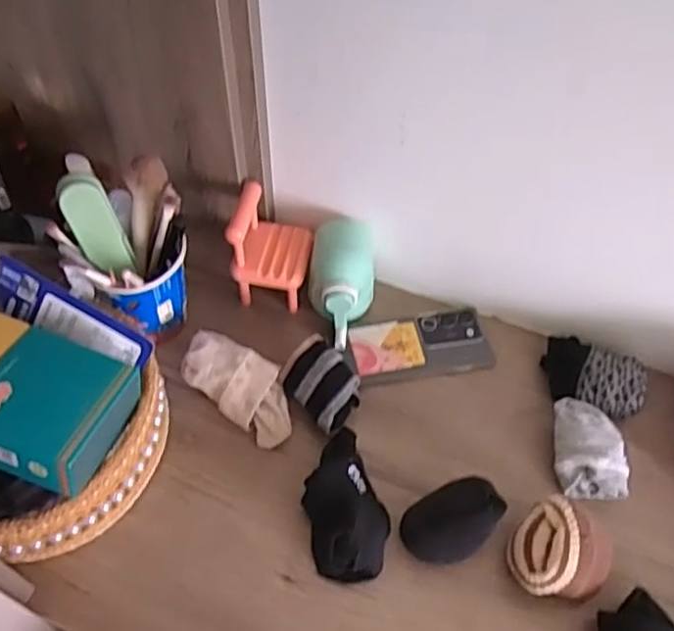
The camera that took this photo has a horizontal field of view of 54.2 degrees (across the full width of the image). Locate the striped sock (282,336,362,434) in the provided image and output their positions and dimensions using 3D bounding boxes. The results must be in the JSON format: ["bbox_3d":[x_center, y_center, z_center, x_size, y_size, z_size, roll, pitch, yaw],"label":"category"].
[{"bbox_3d":[-0.013,0.064,0.619,0.053,0.038,0.080,-26,59,-20],"label":"striped sock"}]

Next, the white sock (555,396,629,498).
[{"bbox_3d":[0.227,0.118,0.592,0.058,0.050,0.082,4,54,1],"label":"white sock"}]

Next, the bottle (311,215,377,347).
[{"bbox_3d":[0.004,-0.033,0.665,0.067,0.068,0.108,5,54,2],"label":"bottle"}]

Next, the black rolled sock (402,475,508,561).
[{"bbox_3d":[0.096,0.175,0.551,0.078,0.056,0.054,-26,58,-19],"label":"black rolled sock"}]

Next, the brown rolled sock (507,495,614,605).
[{"bbox_3d":[0.178,0.197,0.532,0.073,0.060,0.067,1,54,-1],"label":"brown rolled sock"}]

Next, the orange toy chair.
[{"bbox_3d":[-0.065,-0.068,0.675,0.070,0.112,0.075,11,54,6],"label":"orange toy chair"}]

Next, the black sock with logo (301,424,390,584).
[{"bbox_3d":[0.005,0.159,0.563,0.064,0.044,0.126,-12,55,-10],"label":"black sock with logo"}]

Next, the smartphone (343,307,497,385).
[{"bbox_3d":[0.084,0.031,0.676,0.144,0.010,0.071,-8,54,-8],"label":"smartphone"}]

